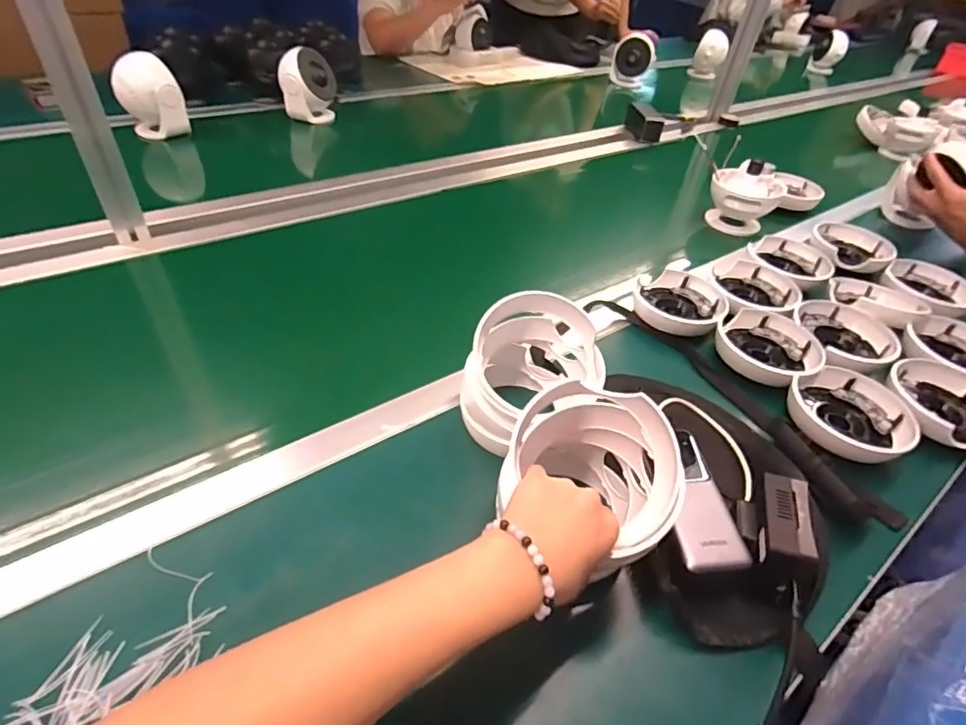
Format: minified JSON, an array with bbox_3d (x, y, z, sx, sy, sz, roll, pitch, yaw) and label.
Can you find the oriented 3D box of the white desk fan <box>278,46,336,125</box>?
[{"bbox_3d":[-0.377,-0.594,1.115,0.107,0.133,0.107,-6,43,-13],"label":"white desk fan"}]

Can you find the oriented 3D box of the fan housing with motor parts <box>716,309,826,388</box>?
[{"bbox_3d":[0.339,-0.019,0.614,0.094,0.031,0.110,-25,51,-31],"label":"fan housing with motor parts"}]

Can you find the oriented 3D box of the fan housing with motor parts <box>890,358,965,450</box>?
[{"bbox_3d":[0.498,0.049,0.555,0.112,0.035,0.112,2,41,-2],"label":"fan housing with motor parts"}]

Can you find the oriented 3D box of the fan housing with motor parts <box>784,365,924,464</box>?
[{"bbox_3d":[0.378,0.053,0.543,0.111,0.035,0.111,4,42,-3],"label":"fan housing with motor parts"}]

